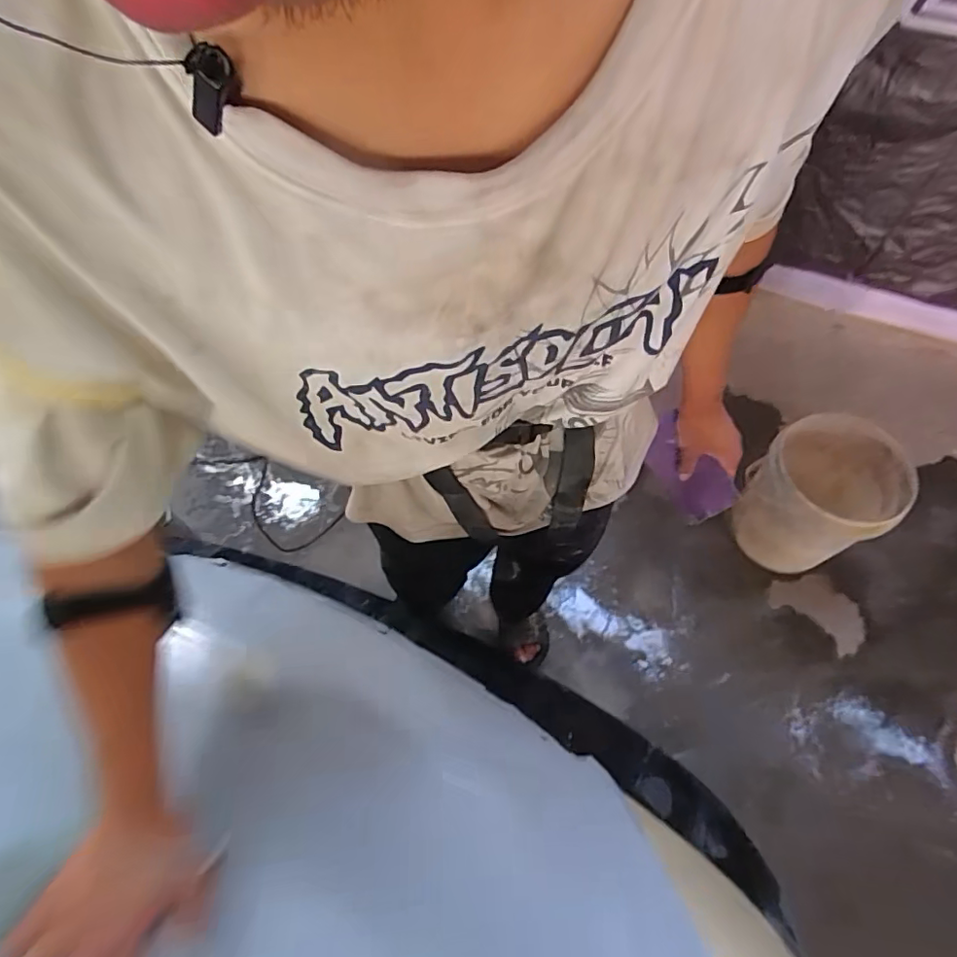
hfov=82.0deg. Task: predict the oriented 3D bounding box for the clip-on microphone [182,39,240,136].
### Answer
[{"bbox_3d":[-0.085,-0.122,0.176,0.013,0.030,0.010,32,63,-18],"label":"clip-on microphone"}]

